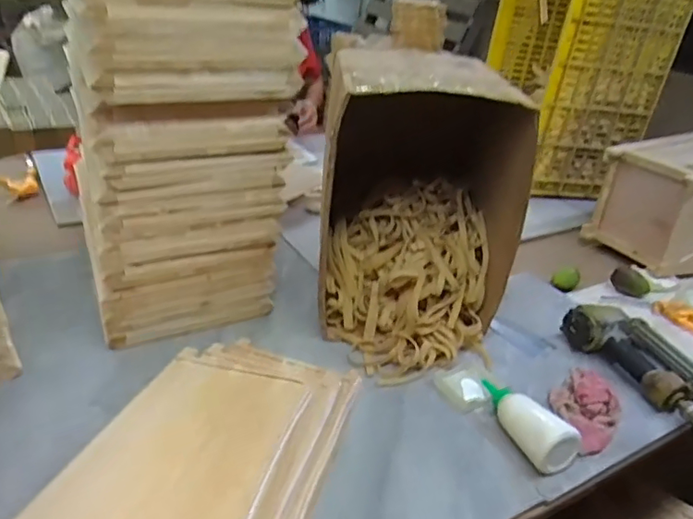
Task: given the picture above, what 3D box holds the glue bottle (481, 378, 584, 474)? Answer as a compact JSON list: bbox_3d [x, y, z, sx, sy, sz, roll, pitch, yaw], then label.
[{"bbox_3d":[0.221,0.201,0.707,0.053,0.051,0.152,-13,36,-31],"label":"glue bottle"}]

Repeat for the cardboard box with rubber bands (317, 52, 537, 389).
[{"bbox_3d":[0.090,-0.084,0.842,0.278,0.394,0.327,-3,31,-17],"label":"cardboard box with rubber bands"}]

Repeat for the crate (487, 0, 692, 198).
[{"bbox_3d":[0.598,-0.527,1.473,0.291,0.532,0.449,0,31,-12],"label":"crate"}]

